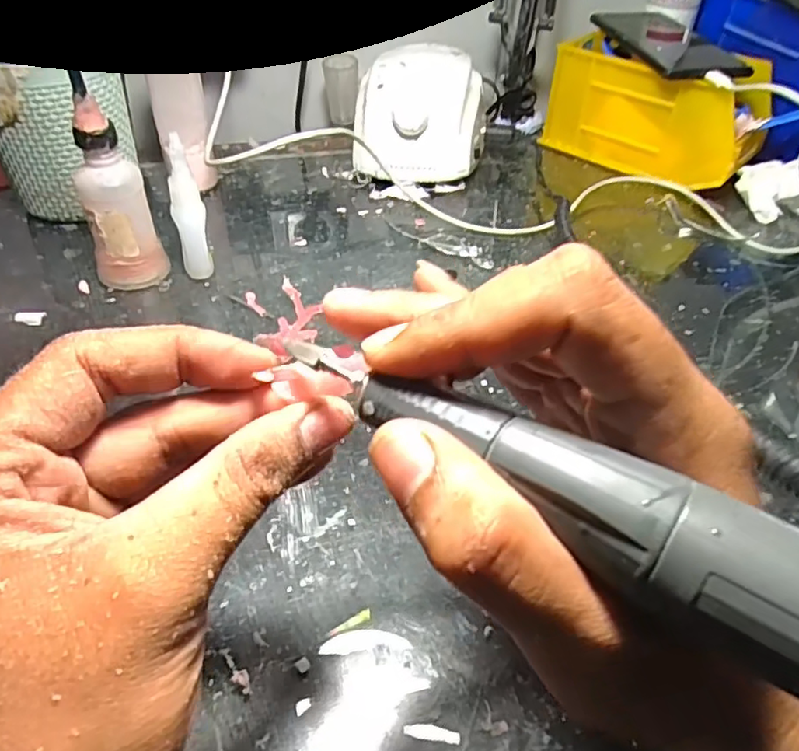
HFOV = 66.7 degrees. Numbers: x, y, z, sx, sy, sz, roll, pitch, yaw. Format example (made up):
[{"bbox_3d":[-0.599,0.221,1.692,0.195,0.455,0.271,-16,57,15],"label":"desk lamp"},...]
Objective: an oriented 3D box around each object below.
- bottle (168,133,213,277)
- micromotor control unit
[{"bbox_3d":[-0.130,-0.100,0.376,0.018,0.087,0.018,-16,47,-20],"label":"bottle"},{"bbox_3d":[0.020,-0.219,0.517,0.106,0.080,0.125,7,43,3],"label":"micromotor control unit"}]

